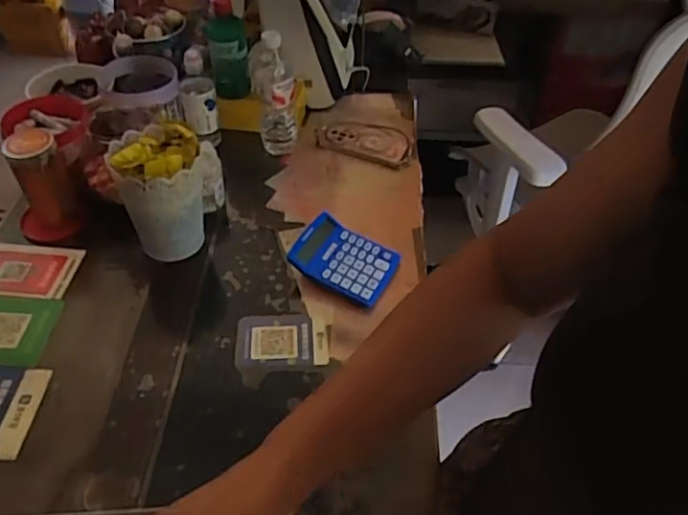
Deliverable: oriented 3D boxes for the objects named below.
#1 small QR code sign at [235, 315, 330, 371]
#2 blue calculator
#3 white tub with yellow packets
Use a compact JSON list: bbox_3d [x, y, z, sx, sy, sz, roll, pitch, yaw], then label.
[{"bbox_3d":[-0.084,0.115,0.843,0.122,0.004,0.089,0,46,-3],"label":"small QR code sign"},{"bbox_3d":[0.002,0.002,0.925,0.145,0.044,0.117,22,49,18],"label":"blue calculator"},{"bbox_3d":[-0.265,-0.096,0.899,0.115,0.167,0.112,1,46,-1],"label":"white tub with yellow packets"}]

